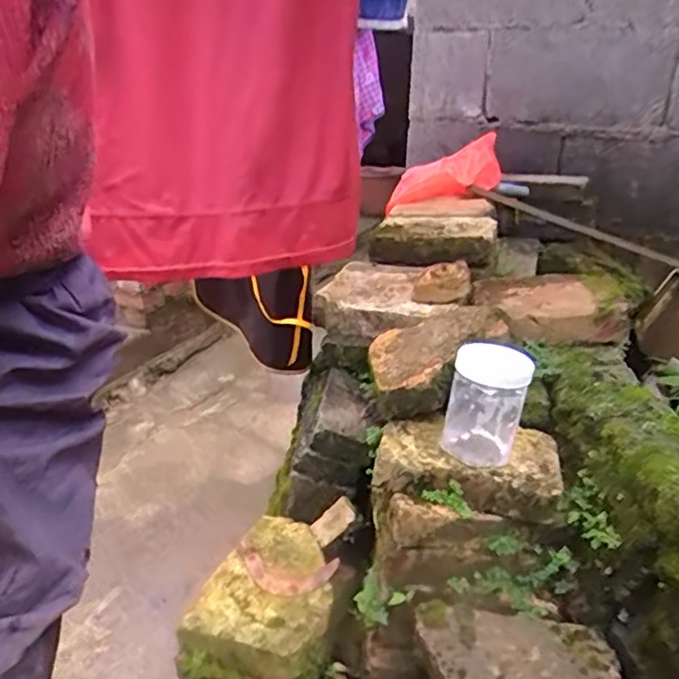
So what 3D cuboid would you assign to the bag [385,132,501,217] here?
[{"bbox_3d":[0.251,-0.386,1.479,0.363,0.084,0.155,-27,32,-16],"label":"bag"}]

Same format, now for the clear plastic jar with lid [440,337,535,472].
[{"bbox_3d":[0.176,0.075,0.746,0.088,0.120,0.095,1,24,0],"label":"clear plastic jar with lid"}]

